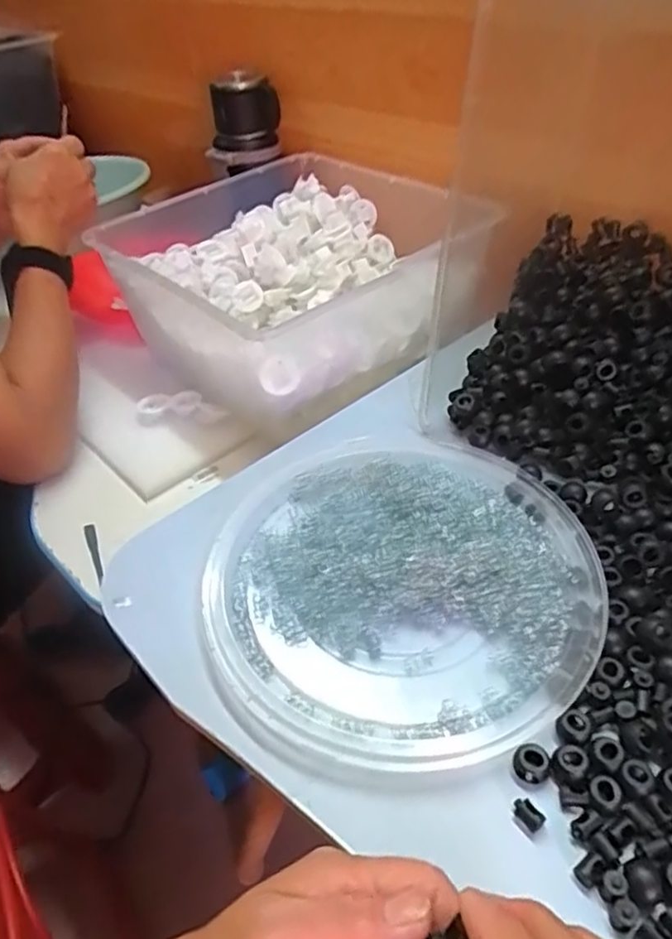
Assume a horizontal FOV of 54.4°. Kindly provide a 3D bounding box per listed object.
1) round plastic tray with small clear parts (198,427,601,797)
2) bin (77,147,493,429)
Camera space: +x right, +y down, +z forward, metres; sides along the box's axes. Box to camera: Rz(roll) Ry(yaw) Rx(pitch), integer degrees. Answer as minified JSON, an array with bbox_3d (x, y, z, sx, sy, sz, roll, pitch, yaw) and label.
[{"bbox_3d":[0.039,0.061,0.399,0.237,0.019,0.228,-4,43,3],"label":"round plastic tray with small clear parts"},{"bbox_3d":[-0.040,-0.196,0.672,0.294,0.127,0.306,-31,48,-24],"label":"bin"}]

